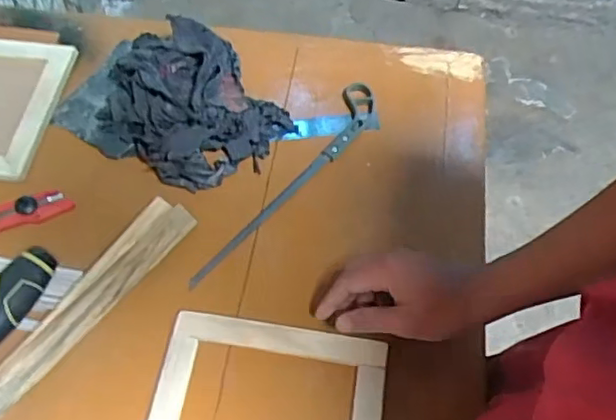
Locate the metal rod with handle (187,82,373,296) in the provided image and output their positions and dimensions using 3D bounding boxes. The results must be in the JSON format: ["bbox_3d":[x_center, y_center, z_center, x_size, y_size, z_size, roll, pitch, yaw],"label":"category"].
[{"bbox_3d":[-0.015,-0.034,0.691,0.046,0.020,0.321,30,62,16],"label":"metal rod with handle"}]

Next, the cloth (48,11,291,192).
[{"bbox_3d":[-0.157,-0.135,0.718,0.249,0.063,0.197,33,63,17],"label":"cloth"}]

